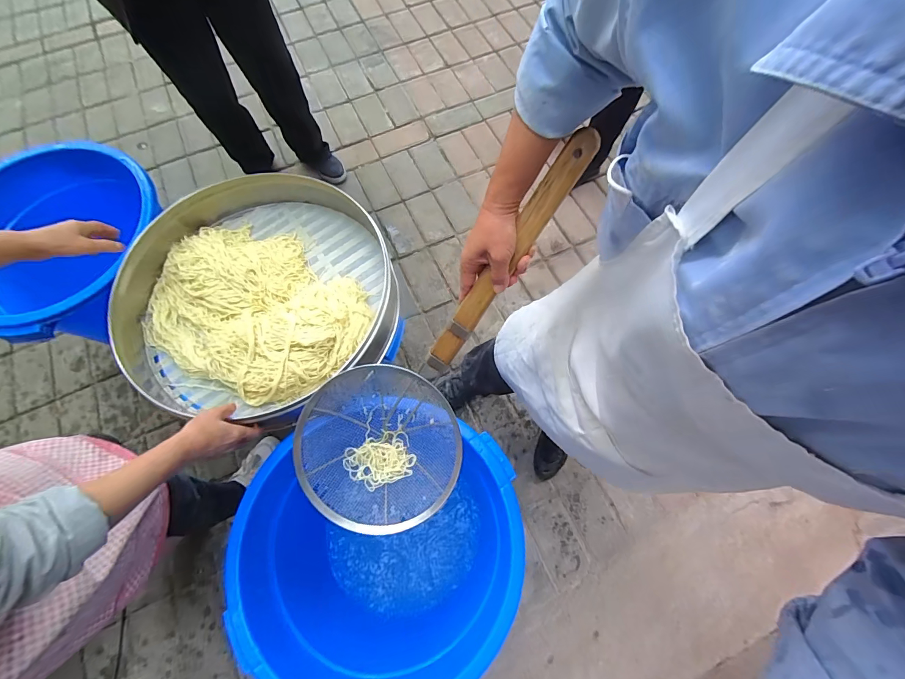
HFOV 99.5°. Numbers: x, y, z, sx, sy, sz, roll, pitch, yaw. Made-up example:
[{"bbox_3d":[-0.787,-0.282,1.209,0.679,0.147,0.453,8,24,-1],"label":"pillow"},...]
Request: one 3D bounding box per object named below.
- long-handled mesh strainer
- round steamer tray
[{"bbox_3d":[-0.013,0.019,0.551,0.239,0.125,0.636,38,112,11],"label":"long-handled mesh strainer"},{"bbox_3d":[-0.413,-0.100,0.810,0.529,0.105,0.502,0,71,-1],"label":"round steamer tray"}]

